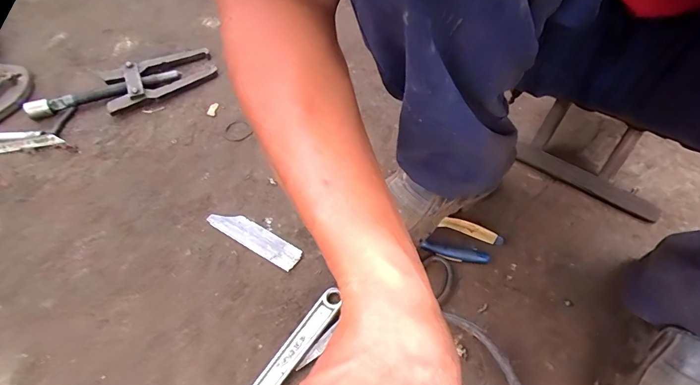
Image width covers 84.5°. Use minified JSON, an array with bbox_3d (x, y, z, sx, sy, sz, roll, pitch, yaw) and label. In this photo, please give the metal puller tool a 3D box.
[{"bbox_3d":[-0.442,-0.208,0.754,0.343,0.038,0.131,-19,52,-13],"label":"metal puller tool"}]

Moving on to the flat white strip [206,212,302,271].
[{"bbox_3d":[-0.137,0.062,0.548,0.150,0.005,0.037,26,55,22],"label":"flat white strip"}]

